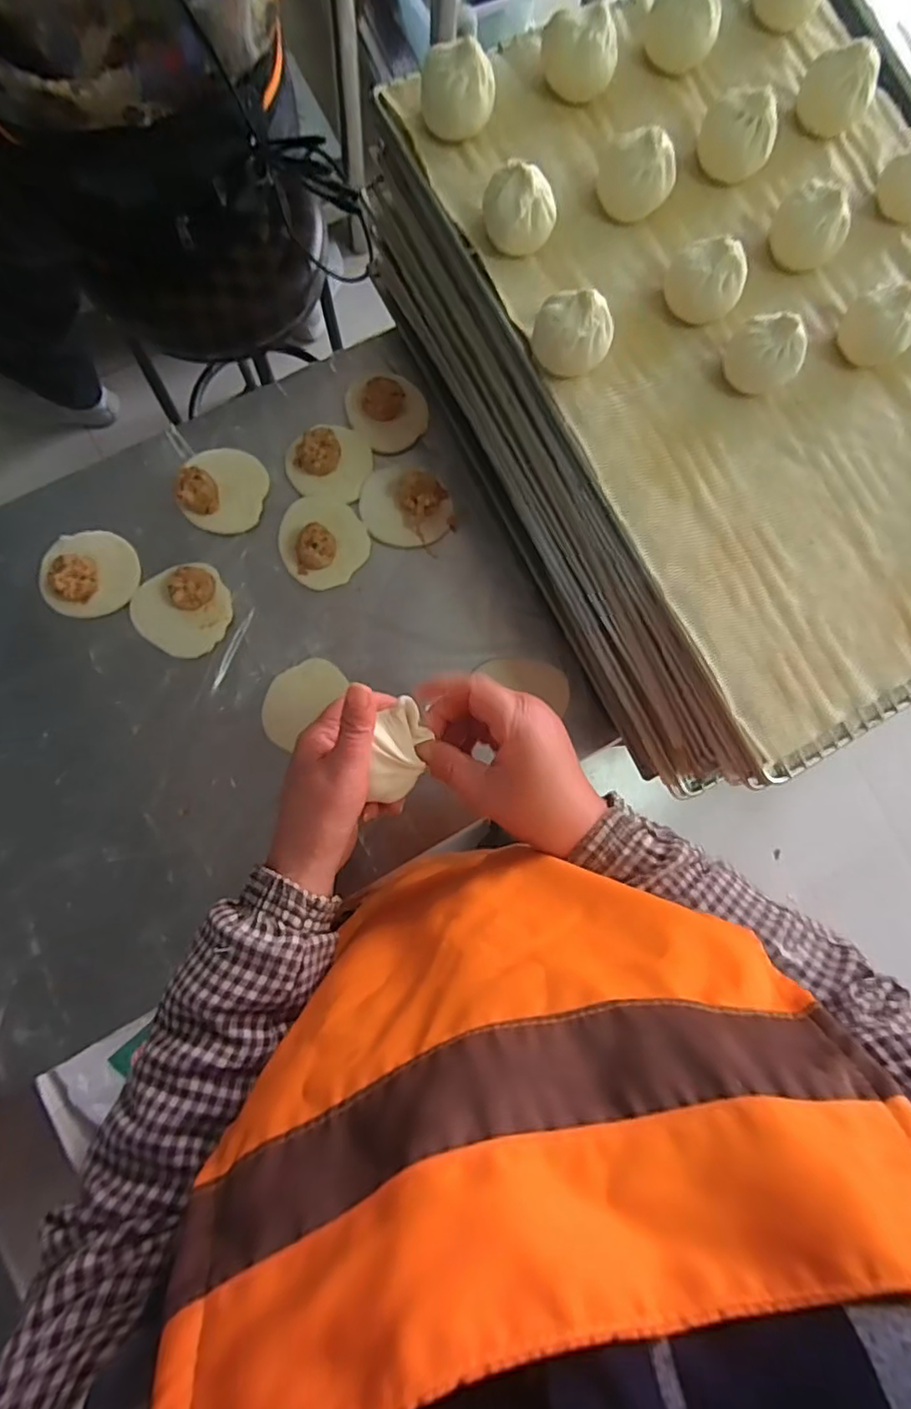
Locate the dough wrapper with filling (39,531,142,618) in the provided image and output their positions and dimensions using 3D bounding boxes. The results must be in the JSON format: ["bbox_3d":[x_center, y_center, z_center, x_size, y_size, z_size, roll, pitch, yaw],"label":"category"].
[{"bbox_3d":[-0.346,-0.125,0.555,0.083,0.030,0.080,1,84,-5],"label":"dough wrapper with filling"}]

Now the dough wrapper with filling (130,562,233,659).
[{"bbox_3d":[-0.261,-0.095,0.564,0.087,0.025,0.085,1,84,-5],"label":"dough wrapper with filling"}]

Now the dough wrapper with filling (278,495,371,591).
[{"bbox_3d":[-0.130,-0.164,0.576,0.082,0.031,0.090,1,84,-5],"label":"dough wrapper with filling"}]

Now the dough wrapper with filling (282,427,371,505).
[{"bbox_3d":[-0.127,-0.244,0.586,0.084,0.036,0.074,10,83,-4],"label":"dough wrapper with filling"}]

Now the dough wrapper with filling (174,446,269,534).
[{"bbox_3d":[-0.224,-0.211,0.573,0.075,0.035,0.086,14,83,-3],"label":"dough wrapper with filling"}]

